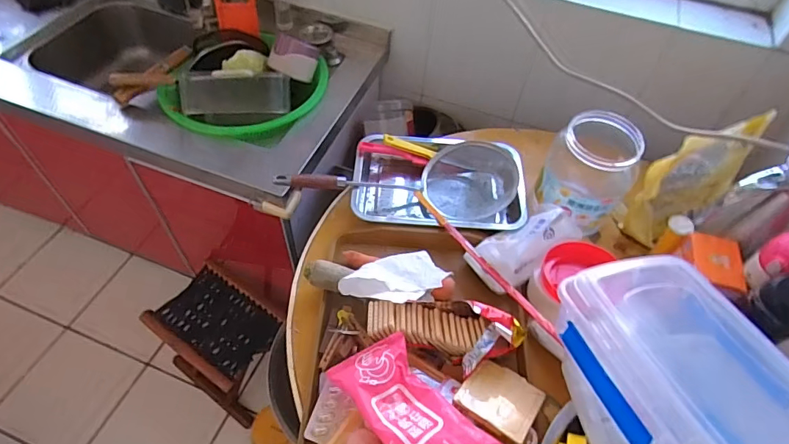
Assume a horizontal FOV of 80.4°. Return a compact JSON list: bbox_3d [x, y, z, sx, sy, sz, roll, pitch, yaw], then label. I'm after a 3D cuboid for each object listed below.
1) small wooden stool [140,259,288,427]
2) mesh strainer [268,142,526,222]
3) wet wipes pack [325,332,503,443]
[{"bbox_3d":[-0.464,0.340,1.286,0.281,0.301,0.224,31,57,19],"label":"small wooden stool"},{"bbox_3d":[0.016,-0.089,0.871,0.424,0.071,0.151,5,53,0],"label":"mesh strainer"},{"bbox_3d":[0.022,0.228,0.565,0.103,0.035,0.200,-33,61,-24],"label":"wet wipes pack"}]

